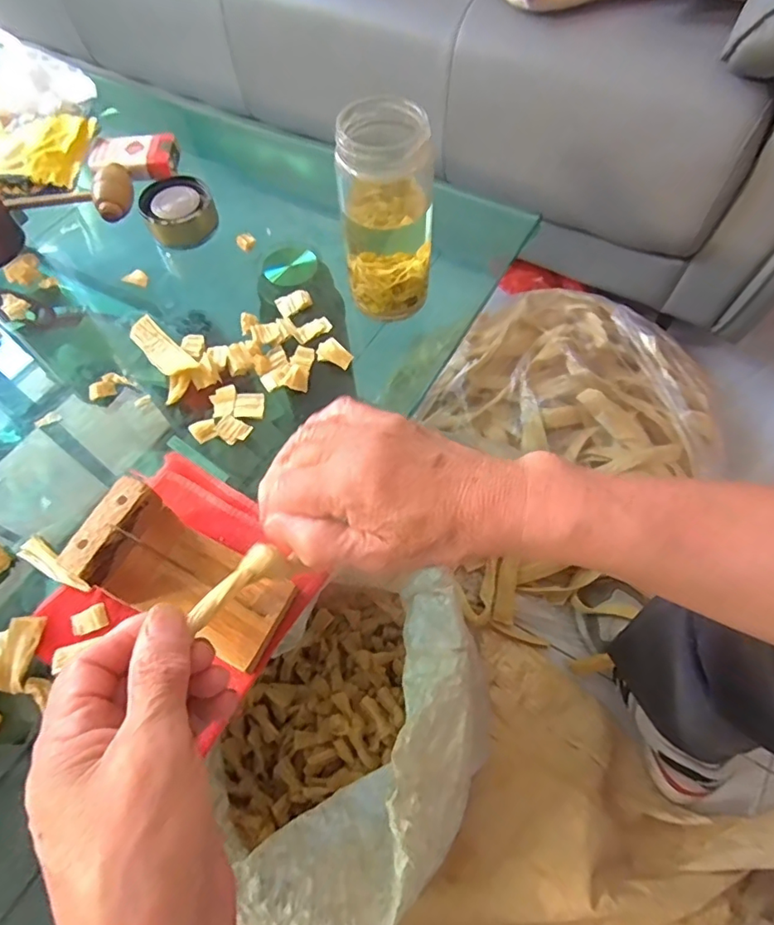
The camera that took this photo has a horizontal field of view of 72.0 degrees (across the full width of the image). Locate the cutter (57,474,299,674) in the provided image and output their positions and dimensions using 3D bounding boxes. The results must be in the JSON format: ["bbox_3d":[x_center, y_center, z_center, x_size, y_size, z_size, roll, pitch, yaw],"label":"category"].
[{"bbox_3d":[-0.117,0.069,0.319,0.105,0.078,0.059,24,65,14],"label":"cutter"}]

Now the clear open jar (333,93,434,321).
[{"bbox_3d":[0.000,-0.186,0.409,0.067,0.142,0.065,-3,62,0],"label":"clear open jar"}]

